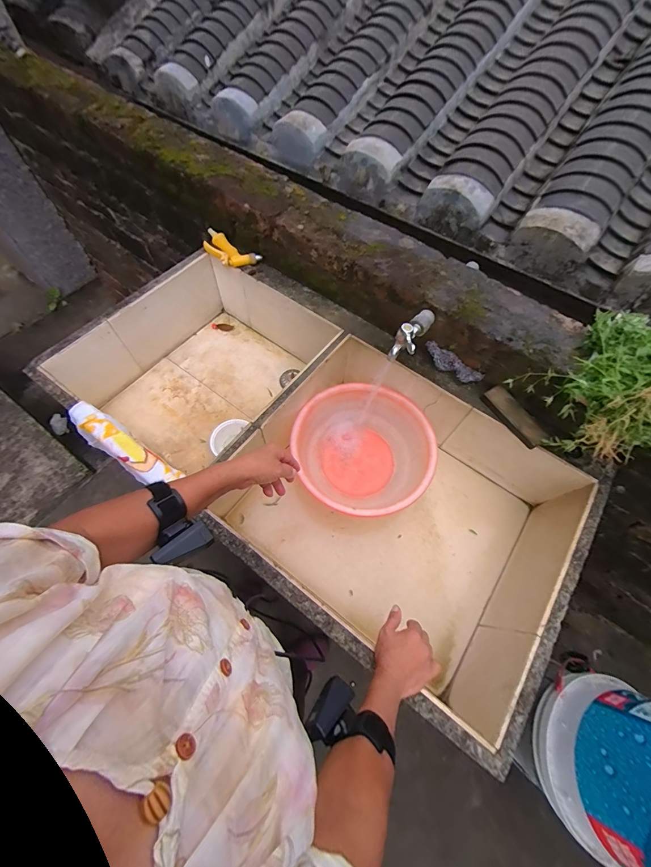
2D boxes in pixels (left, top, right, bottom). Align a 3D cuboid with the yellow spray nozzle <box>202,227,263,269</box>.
[{"bbox_3d":[-0.261,-0.492,0.899,0.170,0.036,0.069,32,67,12],"label":"yellow spray nozzle"}]

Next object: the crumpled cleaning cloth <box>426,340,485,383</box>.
[{"bbox_3d":[0.285,-0.156,0.754,0.139,0.036,0.032,29,66,11],"label":"crumpled cleaning cloth"}]

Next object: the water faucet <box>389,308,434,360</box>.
[{"bbox_3d":[0.179,-0.208,0.674,0.044,0.060,0.141,29,66,10],"label":"water faucet"}]

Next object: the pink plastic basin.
[{"bbox_3d":[0.088,0.045,0.817,0.307,0.115,0.315,1,64,-3],"label":"pink plastic basin"}]

